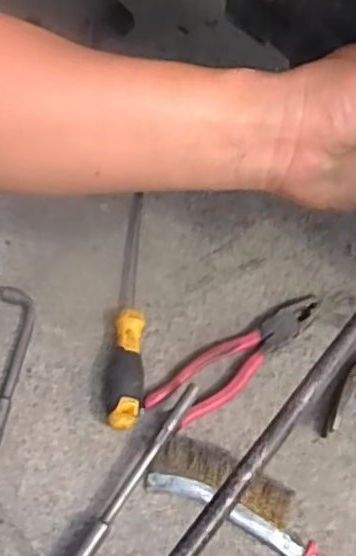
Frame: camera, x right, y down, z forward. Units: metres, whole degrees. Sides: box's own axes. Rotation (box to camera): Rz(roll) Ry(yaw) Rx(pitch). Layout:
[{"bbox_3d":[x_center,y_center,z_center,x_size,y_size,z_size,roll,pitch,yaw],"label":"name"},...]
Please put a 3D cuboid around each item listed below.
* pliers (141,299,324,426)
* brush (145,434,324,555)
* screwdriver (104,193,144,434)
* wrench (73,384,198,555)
[{"bbox_3d":[0.057,0.074,0.626,0.185,0.014,0.046,-30,68,-18],"label":"pliers"},{"bbox_3d":[0.082,0.201,0.552,0.226,0.027,0.054,29,64,11],"label":"brush"},{"bbox_3d":[-0.045,0.019,0.633,0.031,0.032,0.240,2,62,-3],"label":"screwdriver"},{"bbox_3d":[-0.042,0.170,0.553,0.020,0.029,0.198,32,65,12],"label":"wrench"}]

